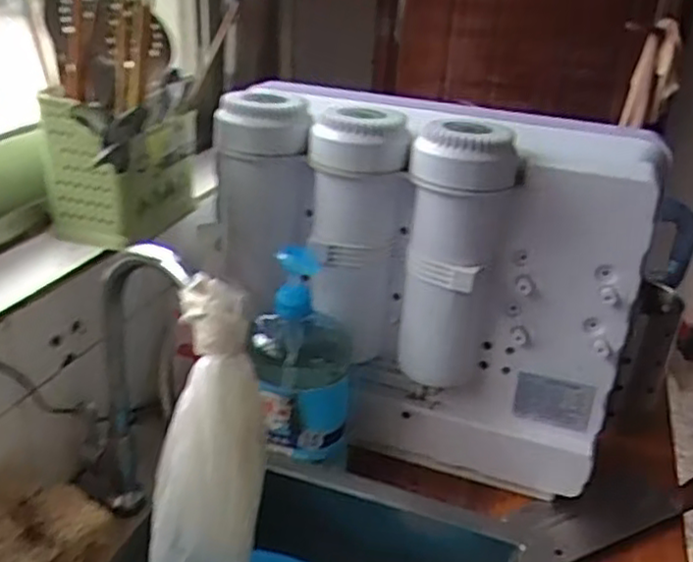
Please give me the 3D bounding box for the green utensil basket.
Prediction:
[{"bbox_3d":[-0.227,-0.119,0.716,0.092,0.130,0.150,10,27,13],"label":"green utensil basket"}]

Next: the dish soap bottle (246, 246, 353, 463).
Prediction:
[{"bbox_3d":[-0.048,0.076,0.718,0.109,0.222,0.077,-5,28,-17],"label":"dish soap bottle"}]

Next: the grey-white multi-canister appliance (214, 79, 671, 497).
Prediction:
[{"bbox_3d":[0.081,0.000,0.773,0.421,0.358,0.148,11,27,14],"label":"grey-white multi-canister appliance"}]

